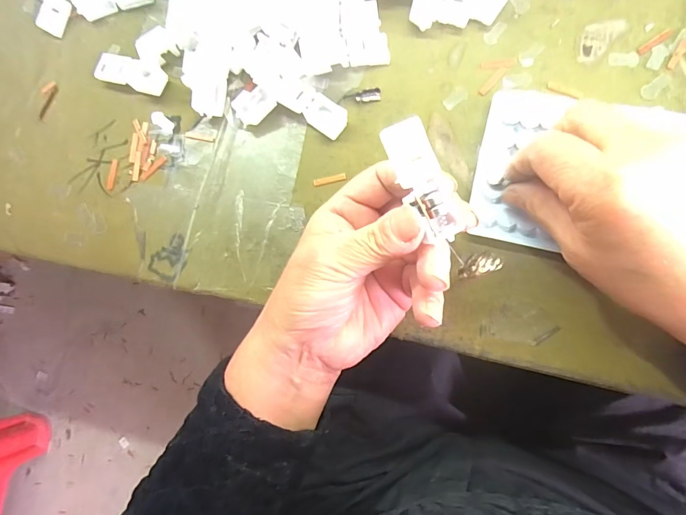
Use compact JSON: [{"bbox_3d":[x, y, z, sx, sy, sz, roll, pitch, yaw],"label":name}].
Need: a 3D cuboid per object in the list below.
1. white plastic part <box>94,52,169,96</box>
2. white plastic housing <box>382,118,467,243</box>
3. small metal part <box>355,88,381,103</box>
[{"bbox_3d":[-0.154,-0.134,0.281,0.055,0.010,0.021,21,86,9],"label":"white plastic part"},{"bbox_3d":[0.037,-0.034,0.175,0.022,0.010,0.056,-29,98,3],"label":"white plastic housing"},{"bbox_3d":[0.017,-0.110,0.260,0.017,0.004,0.010,-6,82,6],"label":"small metal part"}]

